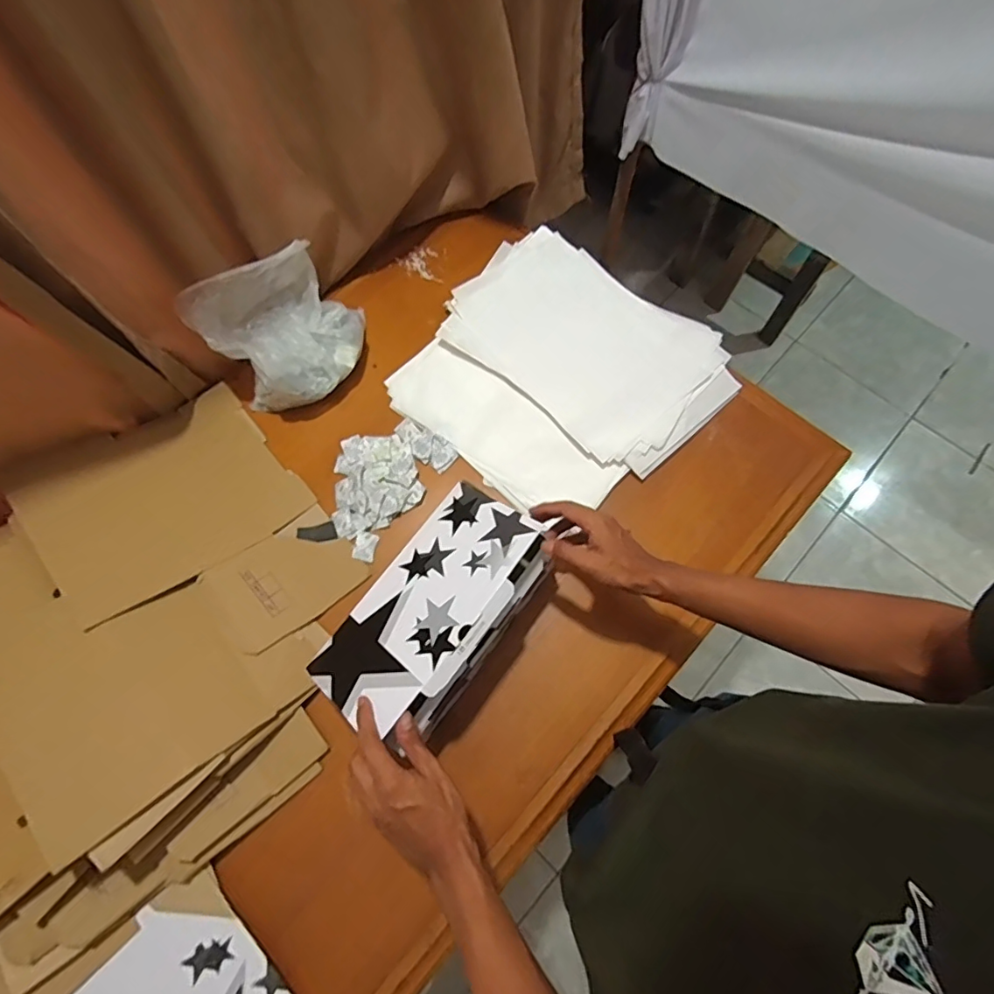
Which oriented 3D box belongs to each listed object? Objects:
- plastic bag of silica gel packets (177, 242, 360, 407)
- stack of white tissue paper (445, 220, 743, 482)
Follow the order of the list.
[{"bbox_3d":[-0.296,-0.235,0.769,0.215,0.156,0.158,-31,72,-9],"label":"plastic bag of silica gel packets"},{"bbox_3d":[0.133,-0.229,0.824,0.411,0.030,0.263,40,76,14],"label":"stack of white tissue paper"}]

